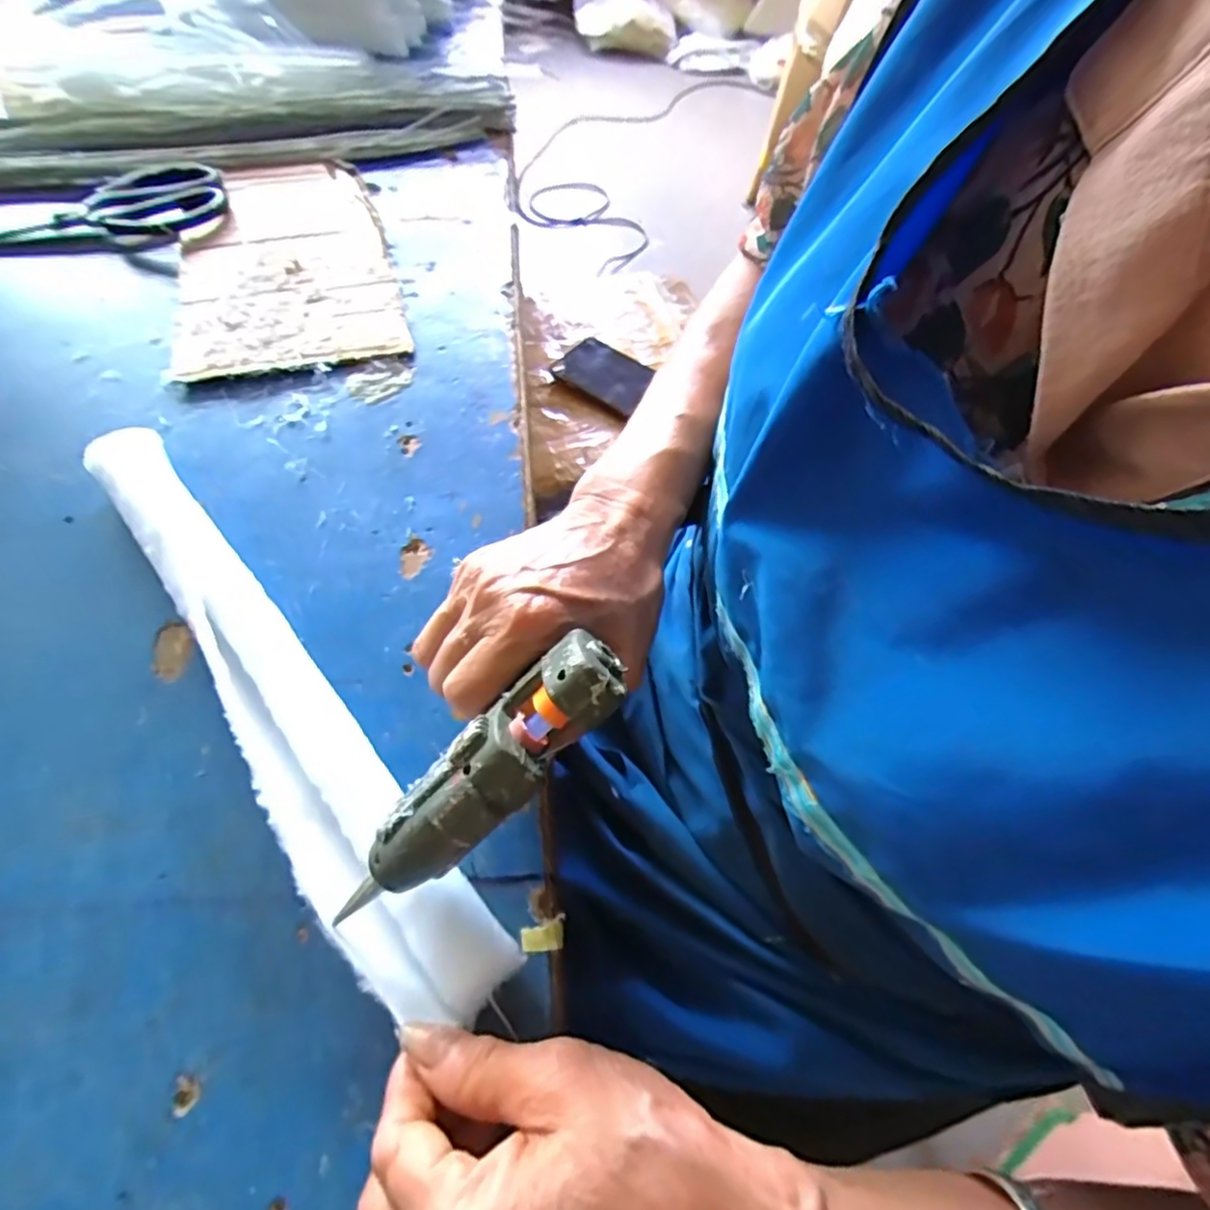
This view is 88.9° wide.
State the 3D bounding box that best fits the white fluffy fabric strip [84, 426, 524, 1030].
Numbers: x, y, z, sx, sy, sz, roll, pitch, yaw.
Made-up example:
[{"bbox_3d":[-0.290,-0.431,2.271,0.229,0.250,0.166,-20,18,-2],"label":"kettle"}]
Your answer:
[{"bbox_3d":[-0.155,0.028,0.278,0.047,0.016,0.334,-34,68,-21],"label":"white fluffy fabric strip"}]

